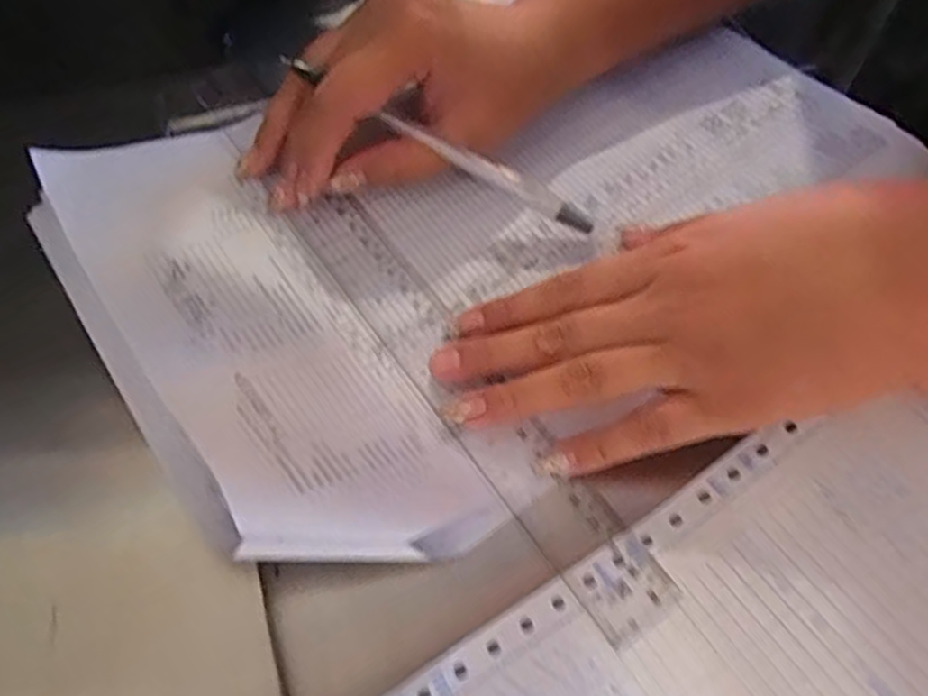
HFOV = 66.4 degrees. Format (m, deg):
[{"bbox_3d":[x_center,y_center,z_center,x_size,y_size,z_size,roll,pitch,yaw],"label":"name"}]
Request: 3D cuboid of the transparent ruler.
[{"bbox_3d":[-0.031,-0.022,0.289,0.032,0.009,0.313,-32,66,-19],"label":"transparent ruler"}]

